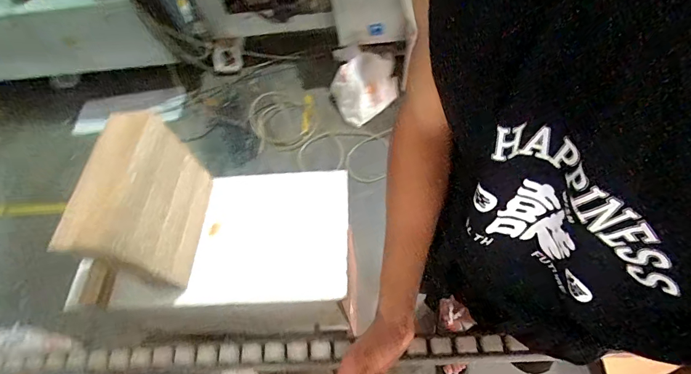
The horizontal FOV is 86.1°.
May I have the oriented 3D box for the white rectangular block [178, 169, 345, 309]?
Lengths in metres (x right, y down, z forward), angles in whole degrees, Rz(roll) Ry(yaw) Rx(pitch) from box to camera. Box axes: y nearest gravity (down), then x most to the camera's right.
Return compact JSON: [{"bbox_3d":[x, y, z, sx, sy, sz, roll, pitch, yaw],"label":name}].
[{"bbox_3d":[-0.190,0.112,0.953,0.393,0.039,0.364,-2,59,3],"label":"white rectangular block"}]

